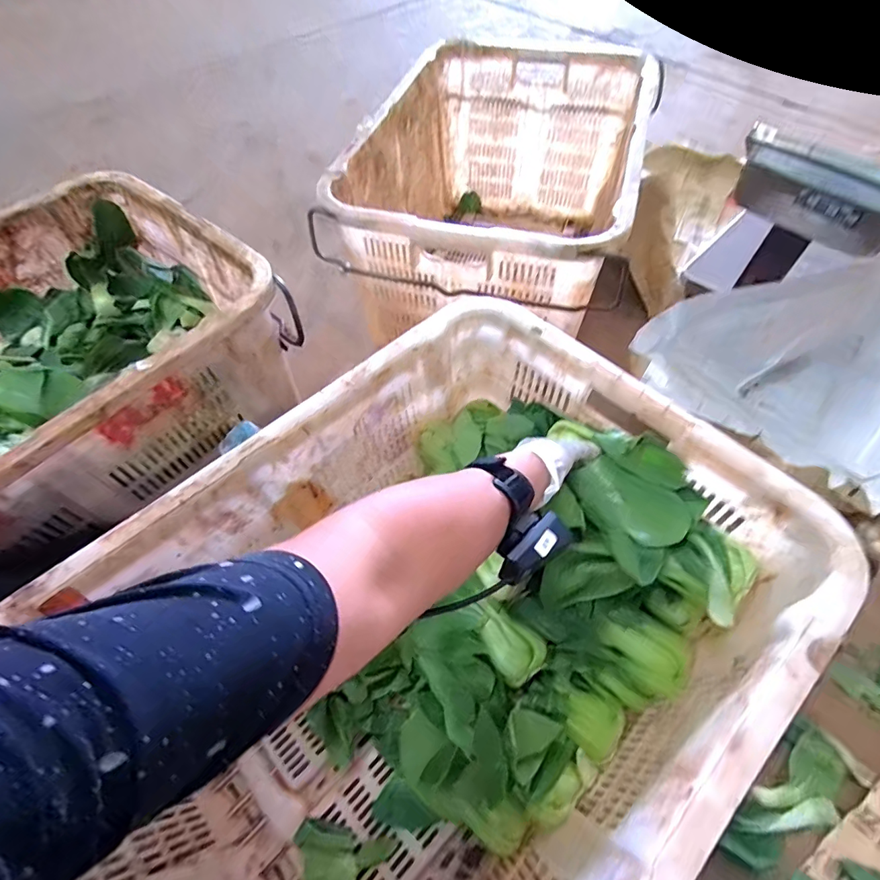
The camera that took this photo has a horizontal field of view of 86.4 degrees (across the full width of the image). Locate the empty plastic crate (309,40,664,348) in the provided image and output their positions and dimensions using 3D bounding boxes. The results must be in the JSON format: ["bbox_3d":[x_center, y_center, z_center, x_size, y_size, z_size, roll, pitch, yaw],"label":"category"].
[{"bbox_3d":[0.130,-0.480,0.948,0.463,0.316,0.667,14,58,14],"label":"empty plastic crate"}]

